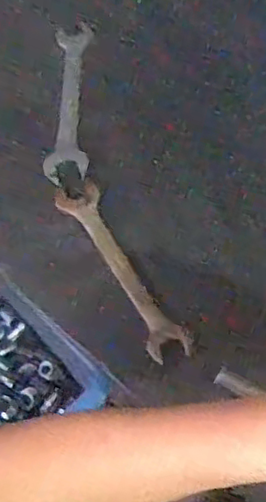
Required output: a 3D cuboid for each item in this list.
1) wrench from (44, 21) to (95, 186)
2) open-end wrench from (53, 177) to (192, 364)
[{"bbox_3d":[-0.057,-0.138,0.587,0.036,0.014,0.178,-1,62,4],"label":"wrench"},{"bbox_3d":[-0.011,0.010,0.510,0.034,0.008,0.177,-27,63,-10],"label":"open-end wrench"}]

